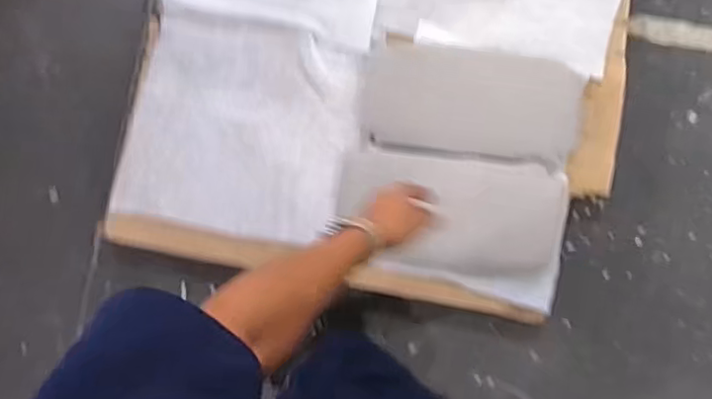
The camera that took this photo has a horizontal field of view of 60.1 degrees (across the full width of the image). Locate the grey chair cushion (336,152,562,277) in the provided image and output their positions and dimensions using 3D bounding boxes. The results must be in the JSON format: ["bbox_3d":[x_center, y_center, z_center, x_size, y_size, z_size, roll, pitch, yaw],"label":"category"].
[{"bbox_3d":[0.202,0.032,1.301,0.459,0.042,0.229,5,85,5],"label":"grey chair cushion"}]

